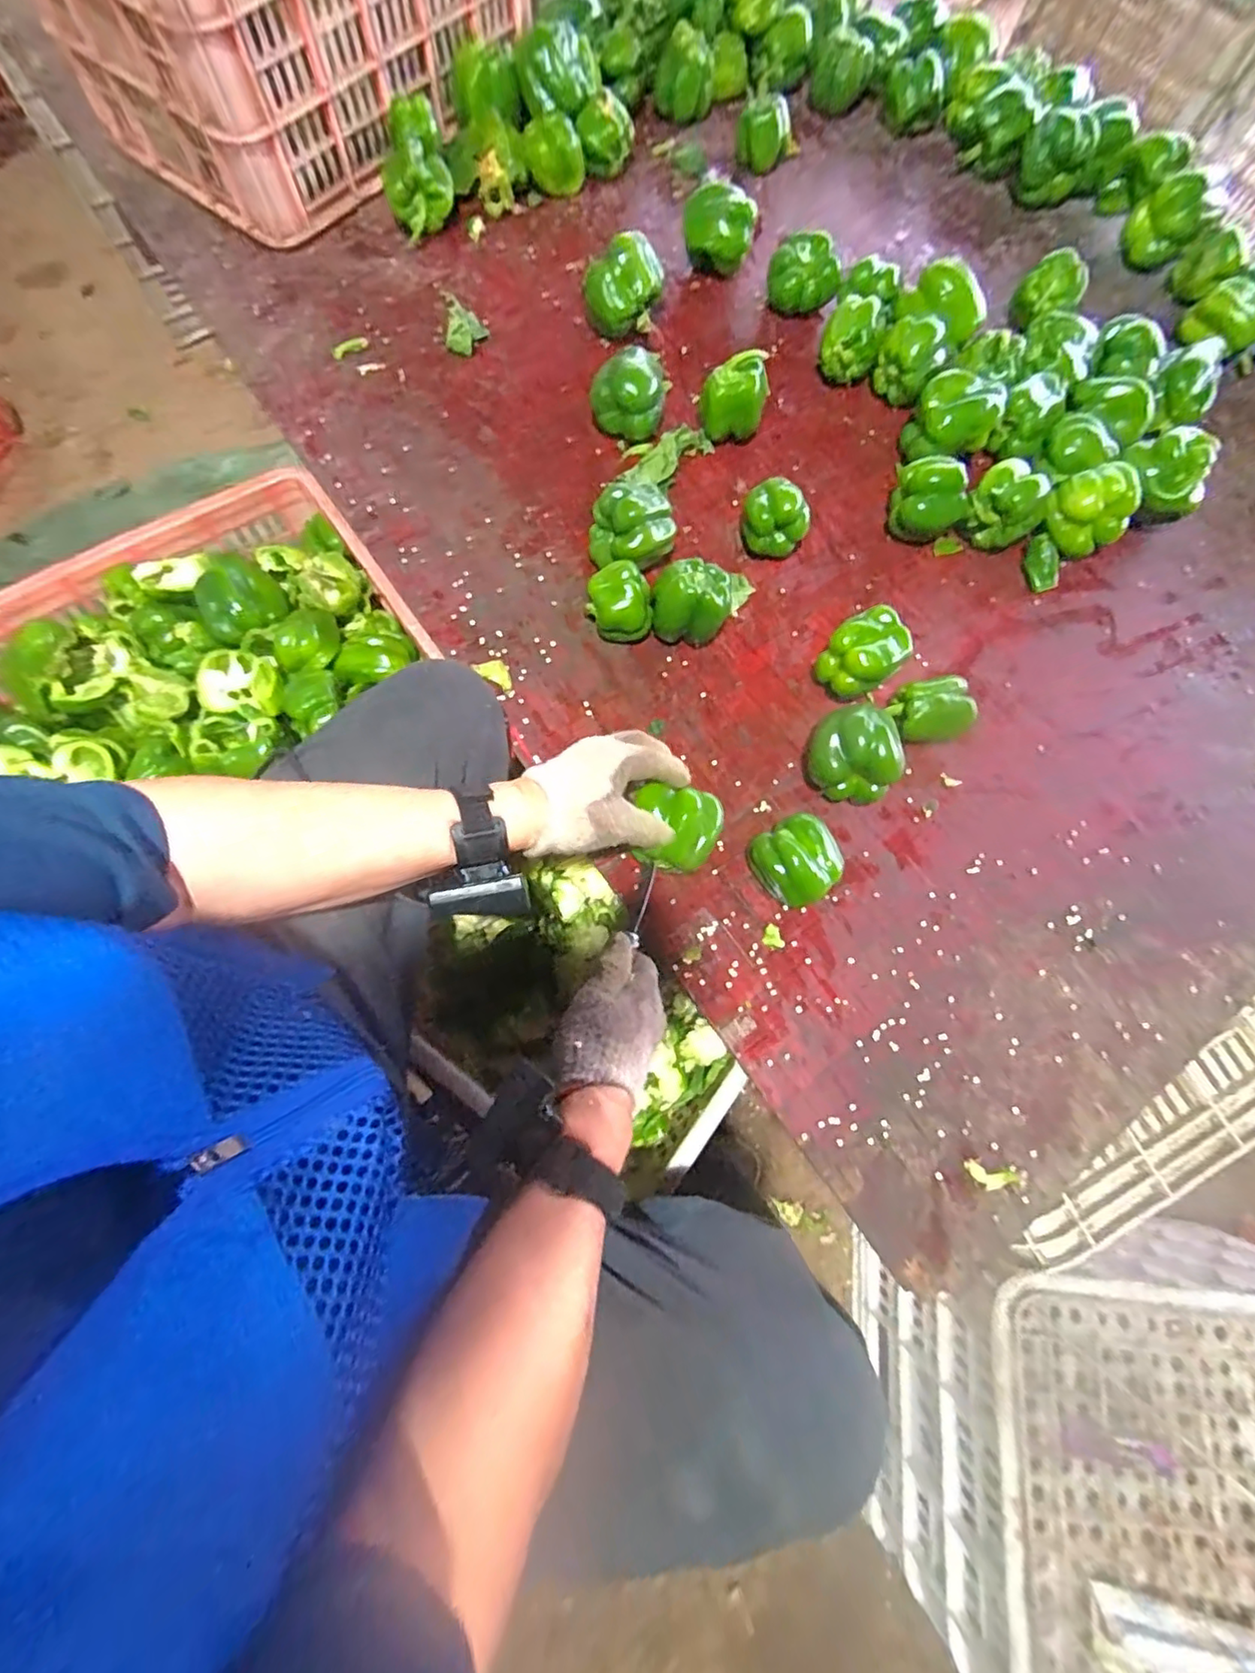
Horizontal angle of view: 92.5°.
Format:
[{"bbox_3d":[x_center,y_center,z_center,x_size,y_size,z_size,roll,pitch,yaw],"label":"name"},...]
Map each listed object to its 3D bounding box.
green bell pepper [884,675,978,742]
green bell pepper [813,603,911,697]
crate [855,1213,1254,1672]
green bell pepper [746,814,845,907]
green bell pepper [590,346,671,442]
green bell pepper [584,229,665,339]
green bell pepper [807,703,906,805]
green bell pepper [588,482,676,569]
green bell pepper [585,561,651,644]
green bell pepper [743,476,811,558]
[{"bbox_3d":[0.280,-0.116,0.562,0.071,0.050,0.054,-11,75,-6],"label":"green bell pepper"},{"bbox_3d":[0.222,-0.169,0.569,0.062,0.065,0.072,42,78,9],"label":"green bell pepper"},{"bbox_3d":[0.511,0.569,0.555,0.462,0.264,0.315,5,74,-2],"label":"crate"},{"bbox_3d":[0.141,0.023,0.513,0.065,0.054,0.072,-28,78,-11],"label":"green bell pepper"},{"bbox_3d":[0.002,-0.474,0.649,0.080,0.068,0.068,3,75,-1],"label":"green bell pepper"},{"bbox_3d":[-0.005,-0.620,0.685,0.090,0.083,0.072,-2,75,-2],"label":"green bell pepper"},{"bbox_3d":[0.194,-0.068,0.531,0.063,0.070,0.085,-31,78,-11],"label":"green bell pepper"},{"bbox_3d":[0.004,-0.300,0.597,0.077,0.073,0.069,-25,77,-8],"label":"green bell pepper"},{"bbox_3d":[-0.008,-0.222,0.580,0.060,0.058,0.058,-1,75,-1],"label":"green bell pepper"},{"bbox_3d":[0.147,-0.322,0.616,0.062,0.059,0.060,-5,75,-3],"label":"green bell pepper"}]

